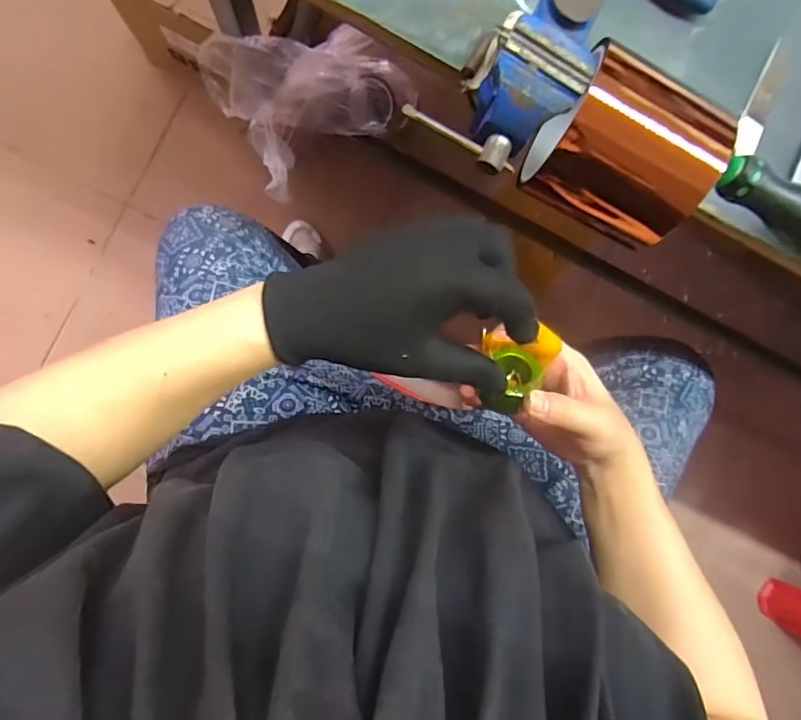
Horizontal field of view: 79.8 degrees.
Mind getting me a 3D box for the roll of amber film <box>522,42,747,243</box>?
[{"bbox_3d":[0.135,-0.126,0.290,0.091,0.066,0.074,30,88,-6],"label":"roll of amber film"}]

